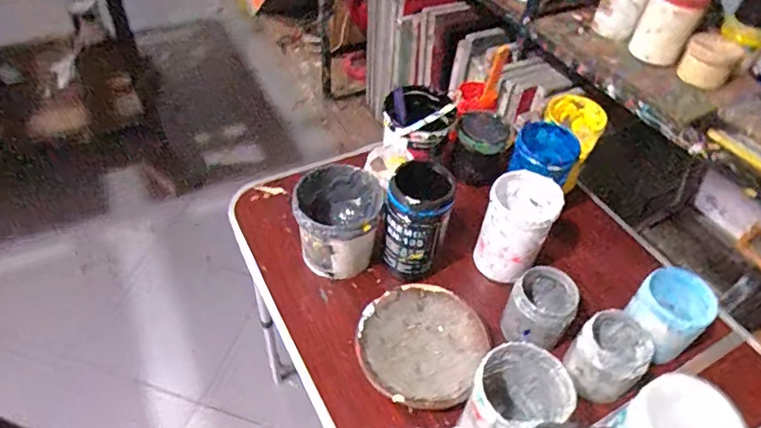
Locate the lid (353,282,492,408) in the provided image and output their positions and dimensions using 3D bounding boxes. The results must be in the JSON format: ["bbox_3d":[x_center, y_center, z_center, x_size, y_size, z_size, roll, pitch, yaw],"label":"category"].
[{"bbox_3d":[0.053,0.171,0.674,0.160,0.029,0.168,5,46,-5],"label":"lid"}]

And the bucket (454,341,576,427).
[{"bbox_3d":[0.142,0.217,0.563,0.093,0.136,0.104,37,55,26],"label":"bucket"}]

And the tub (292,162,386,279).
[{"bbox_3d":[-0.061,0.017,0.743,0.118,0.120,0.115,-1,48,-6],"label":"tub"}]

